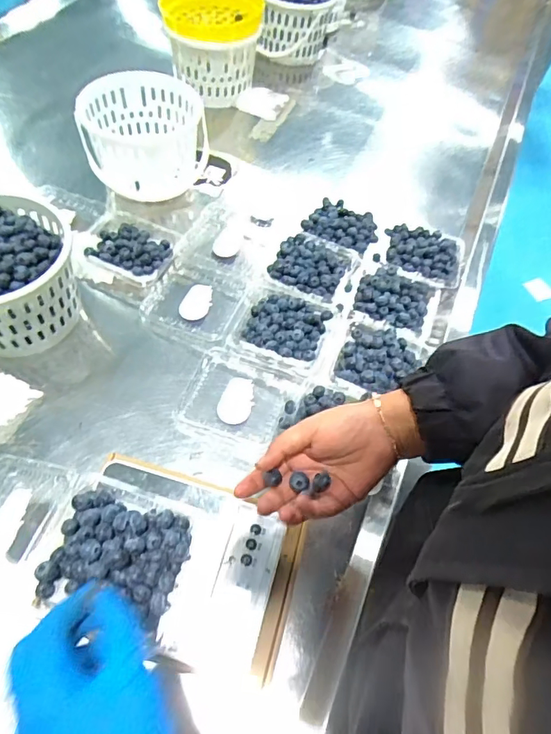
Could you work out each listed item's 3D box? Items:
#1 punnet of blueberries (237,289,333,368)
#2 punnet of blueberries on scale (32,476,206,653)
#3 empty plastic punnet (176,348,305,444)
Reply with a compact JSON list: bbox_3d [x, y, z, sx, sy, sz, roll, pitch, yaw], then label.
[{"bbox_3d":[0.012,-0.059,0.618,0.107,0.036,0.105,19,60,9],"label":"punnet of blueberries"},{"bbox_3d":[-0.123,0.157,0.396,0.116,0.033,0.106,16,60,7],"label":"punnet of blueberries on scale"},{"bbox_3d":[-0.043,0.035,0.575,0.133,0.045,0.111,16,59,5],"label":"empty plastic punnet"}]

